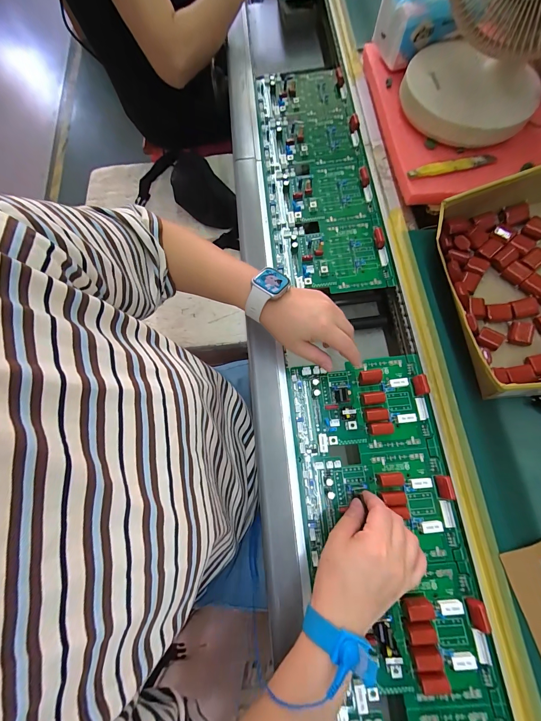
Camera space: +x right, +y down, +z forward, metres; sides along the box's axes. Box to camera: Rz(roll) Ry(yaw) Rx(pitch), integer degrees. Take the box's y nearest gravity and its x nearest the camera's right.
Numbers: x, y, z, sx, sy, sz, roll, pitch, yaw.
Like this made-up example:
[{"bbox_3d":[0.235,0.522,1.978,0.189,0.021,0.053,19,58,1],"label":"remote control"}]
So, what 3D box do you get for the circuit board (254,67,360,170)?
[{"bbox_3d":[0.062,-0.445,0.542,0.168,0.022,0.221,-5,75,1],"label":"circuit board"}]

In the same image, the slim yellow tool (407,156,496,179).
[{"bbox_3d":[0.270,-0.287,0.438,0.143,0.014,0.018,-14,75,-2],"label":"slim yellow tool"}]

